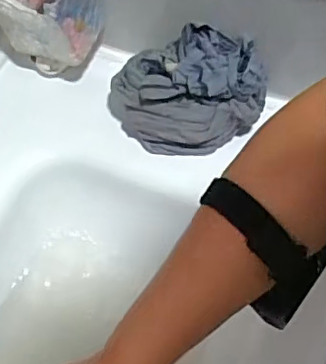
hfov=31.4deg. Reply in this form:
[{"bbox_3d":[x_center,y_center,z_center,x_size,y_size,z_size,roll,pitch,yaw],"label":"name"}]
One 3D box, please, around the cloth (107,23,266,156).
[{"bbox_3d":[0.023,-0.097,0.618,0.163,0.096,0.116,-8,58,0],"label":"cloth"}]

